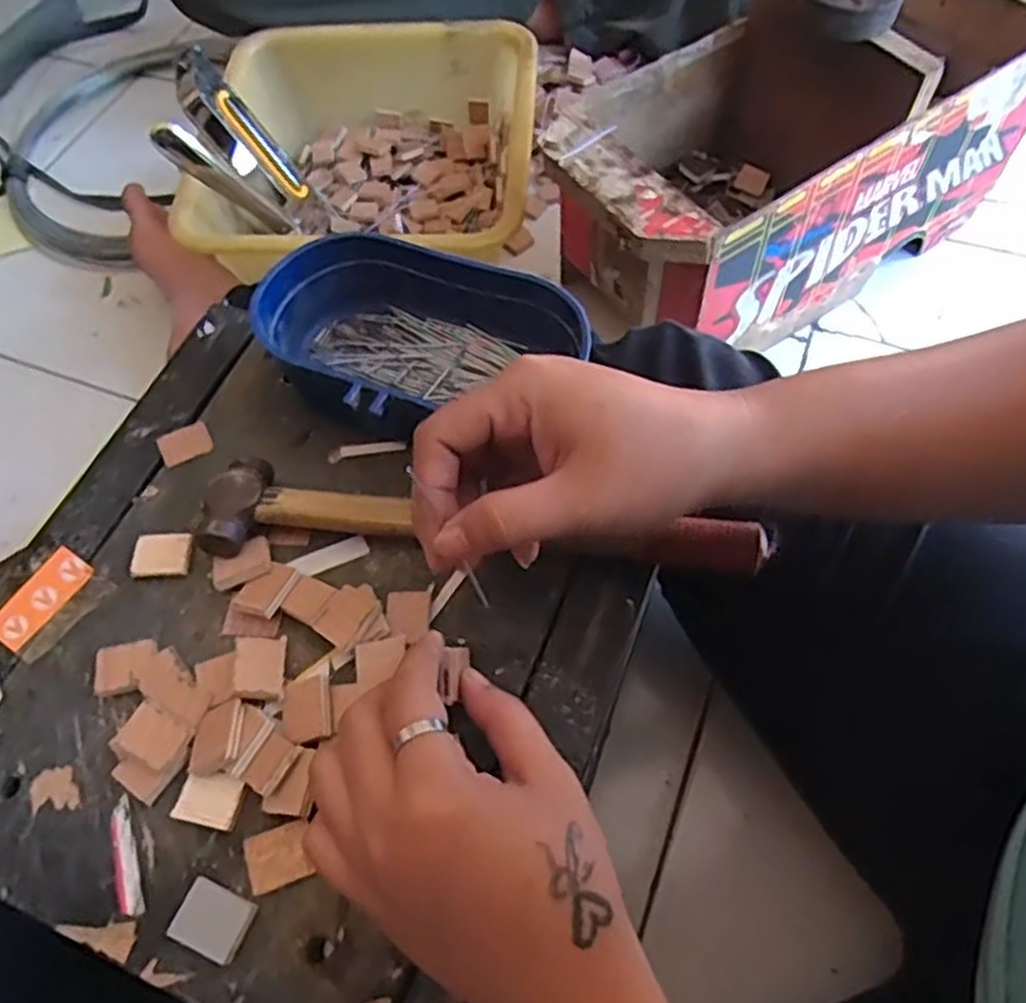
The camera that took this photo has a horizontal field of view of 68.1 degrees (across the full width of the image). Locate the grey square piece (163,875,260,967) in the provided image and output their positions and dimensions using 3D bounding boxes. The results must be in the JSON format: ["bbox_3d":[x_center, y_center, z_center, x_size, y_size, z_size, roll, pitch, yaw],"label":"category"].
[{"bbox_3d":[-0.106,0.148,0.269,0.025,0.010,0.020,20,65,13],"label":"grey square piece"}]

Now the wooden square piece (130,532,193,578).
[{"bbox_3d":[-0.157,0.023,0.339,0.025,0.004,0.020,-3,62,1],"label":"wooden square piece"}]

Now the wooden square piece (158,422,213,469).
[{"bbox_3d":[-0.161,-0.029,0.372,0.023,0.004,0.019,-29,64,-12],"label":"wooden square piece"}]

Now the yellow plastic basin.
[{"bbox_3d":[-0.117,-0.281,0.646,0.264,0.101,0.247,-1,62,2],"label":"yellow plastic basin"}]

